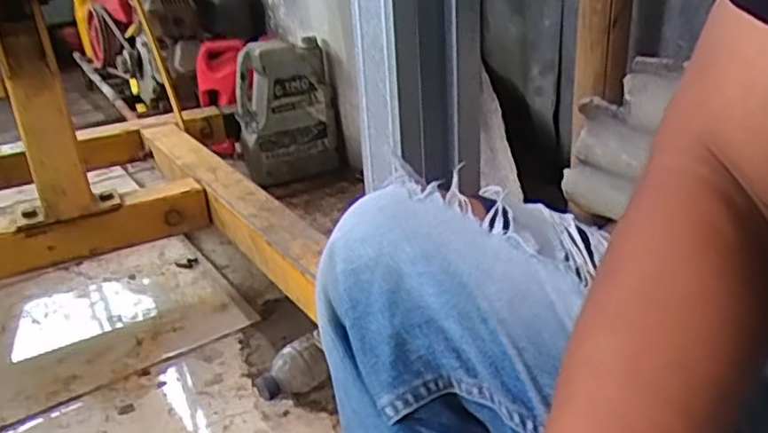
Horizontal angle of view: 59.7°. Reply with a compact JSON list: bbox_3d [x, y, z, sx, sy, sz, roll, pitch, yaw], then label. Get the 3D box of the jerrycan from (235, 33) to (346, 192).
[{"bbox_3d":[-0.211,-0.235,1.506,0.125,0.303,0.203,18,33,39],"label":"jerrycan"}]

